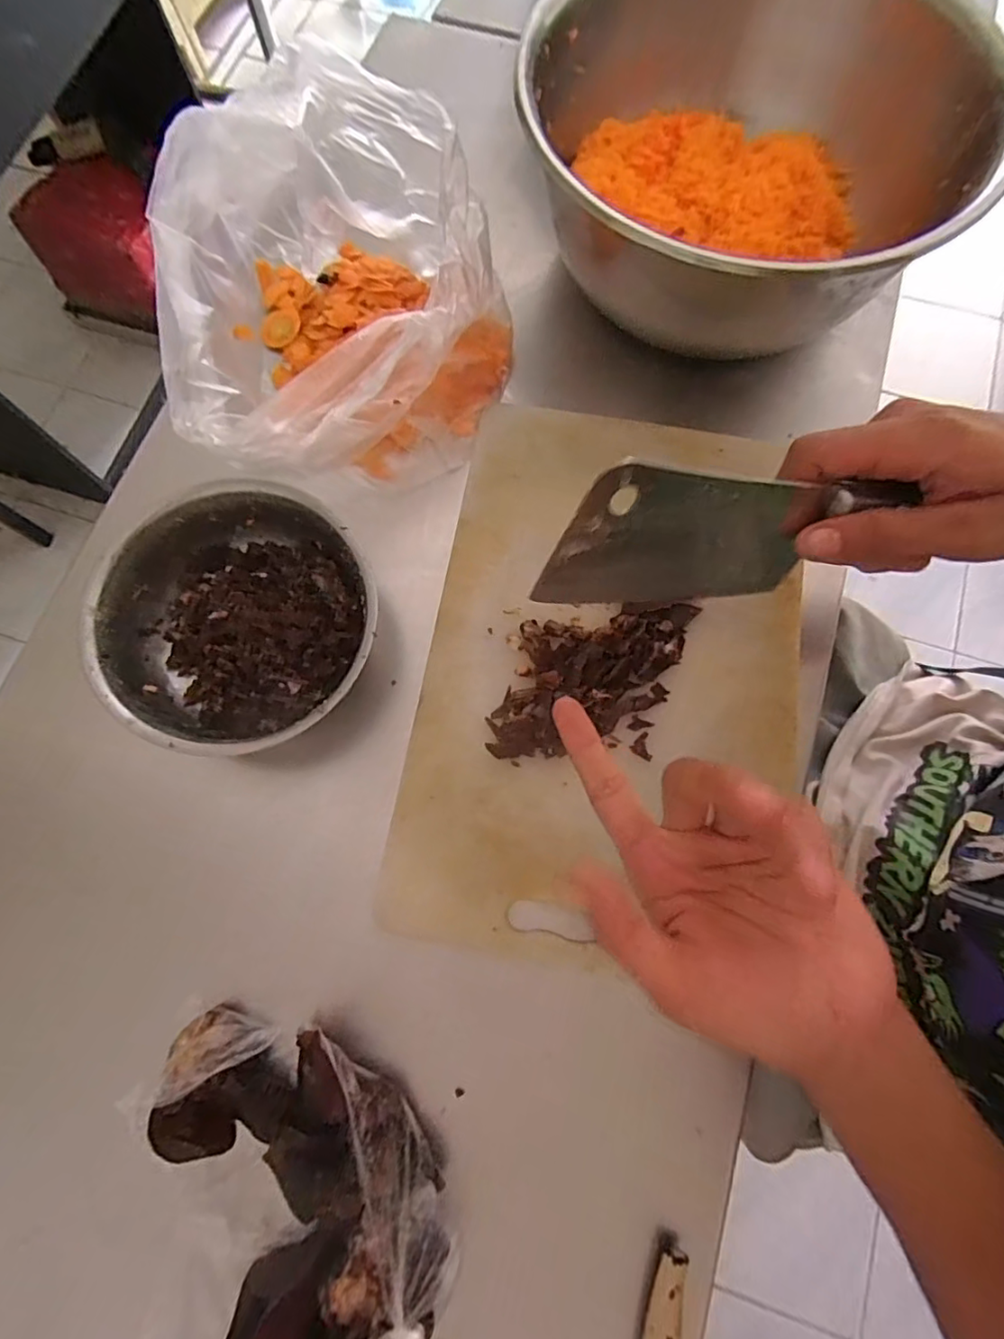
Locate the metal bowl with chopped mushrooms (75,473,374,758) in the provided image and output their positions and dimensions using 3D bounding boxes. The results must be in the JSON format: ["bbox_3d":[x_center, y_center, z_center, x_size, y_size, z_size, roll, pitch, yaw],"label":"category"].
[{"bbox_3d":[-0.153,-0.029,0.344,0.151,0.047,0.158,0,74,0],"label":"metal bowl with chopped mushrooms"}]

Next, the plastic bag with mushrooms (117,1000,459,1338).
[{"bbox_3d":[-0.099,0.247,0.269,0.141,0.060,0.160,-9,75,-2],"label":"plastic bag with mushrooms"}]

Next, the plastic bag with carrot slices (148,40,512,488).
[{"bbox_3d":[-0.102,-0.246,0.378,0.210,0.114,0.252,-2,74,0],"label":"plastic bag with carrot slices"}]

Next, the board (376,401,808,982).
[{"bbox_3d":[0.068,-0.006,0.354,0.221,0.019,0.343,10,75,3],"label":"board"}]

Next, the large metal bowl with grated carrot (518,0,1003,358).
[{"bbox_3d":[0.153,-0.335,0.385,0.273,0.103,0.282,0,74,0],"label":"large metal bowl with grated carrot"}]

